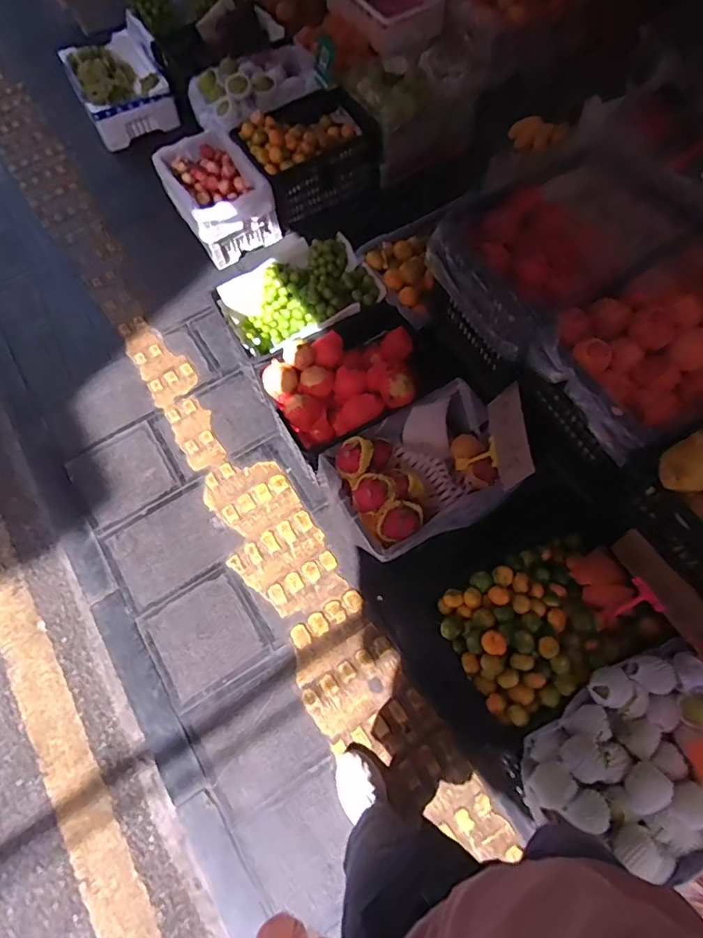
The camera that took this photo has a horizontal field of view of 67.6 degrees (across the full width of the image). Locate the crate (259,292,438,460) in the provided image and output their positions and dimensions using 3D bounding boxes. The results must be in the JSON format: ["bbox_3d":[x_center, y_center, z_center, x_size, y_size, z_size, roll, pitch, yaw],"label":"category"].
[{"bbox_3d":[0.006,-0.263,1.548,0.499,0.203,0.360,-23,67,-11],"label":"crate"}]

